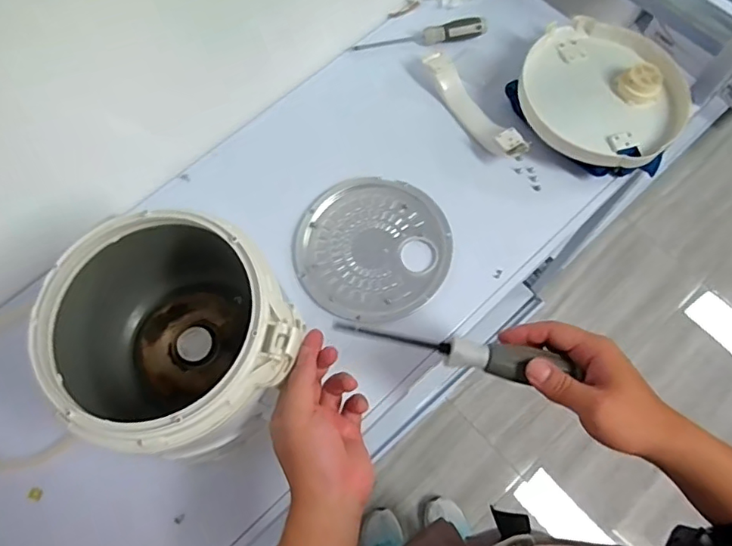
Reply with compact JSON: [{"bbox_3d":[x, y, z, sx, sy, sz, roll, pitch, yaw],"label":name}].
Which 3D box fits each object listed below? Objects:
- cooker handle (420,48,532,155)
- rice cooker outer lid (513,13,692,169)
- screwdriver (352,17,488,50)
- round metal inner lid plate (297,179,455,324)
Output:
[{"bbox_3d":[0.140,-0.216,0.694,0.033,0.045,0.184,-29,71,-10],"label":"cooker handle"},{"bbox_3d":[0.302,-0.234,0.678,0.226,0.037,0.205,-43,74,-14],"label":"rice cooker outer lid"},{"bbox_3d":[0.076,-0.340,0.754,0.185,0.036,0.024,-4,69,0],"label":"screwdriver"},{"bbox_3d":[0.009,-0.031,0.640,0.182,0.023,0.175,0,69,1],"label":"round metal inner lid plate"}]

